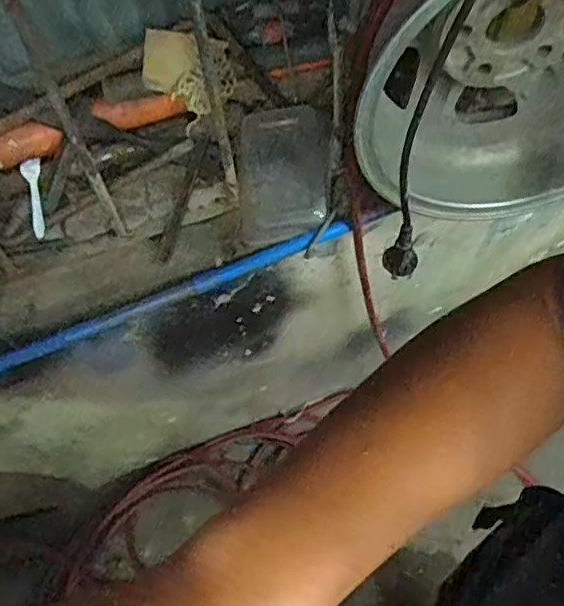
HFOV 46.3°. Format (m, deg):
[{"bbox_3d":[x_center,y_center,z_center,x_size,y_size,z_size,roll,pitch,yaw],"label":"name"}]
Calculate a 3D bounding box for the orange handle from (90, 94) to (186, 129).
[{"bbox_3d":[-0.195,-0.263,0.904,0.125,0.034,0.025,-5,62,-3],"label":"orange handle"}]

